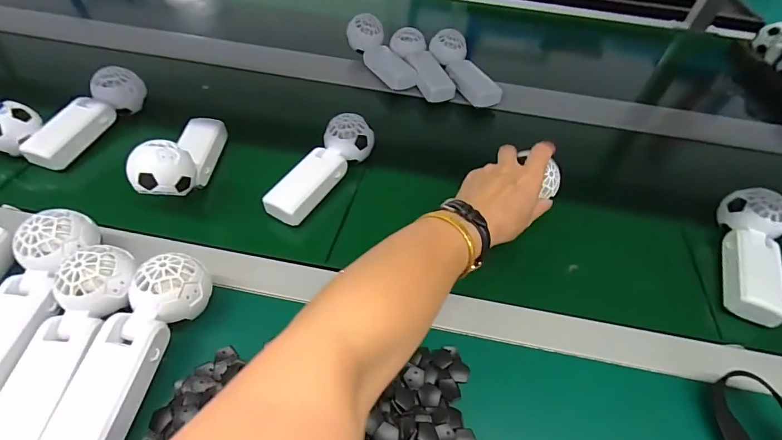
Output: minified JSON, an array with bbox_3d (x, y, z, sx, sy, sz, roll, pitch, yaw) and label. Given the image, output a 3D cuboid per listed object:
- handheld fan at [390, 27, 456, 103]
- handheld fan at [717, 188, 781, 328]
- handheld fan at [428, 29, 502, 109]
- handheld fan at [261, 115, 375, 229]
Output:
[{"bbox_3d":[0.055,-0.258,0.642,0.057,0.046,0.157,-16,52,-18],"label":"handheld fan"},{"bbox_3d":[0.394,0.037,0.424,0.048,0.067,0.160,21,50,14],"label":"handheld fan"},{"bbox_3d":[0.119,-0.249,0.635,0.058,0.049,0.161,-12,51,-15],"label":"handheld fan"},{"bbox_3d":[-0.084,-0.066,0.468,0.050,0.050,0.158,28,53,19],"label":"handheld fan"}]

